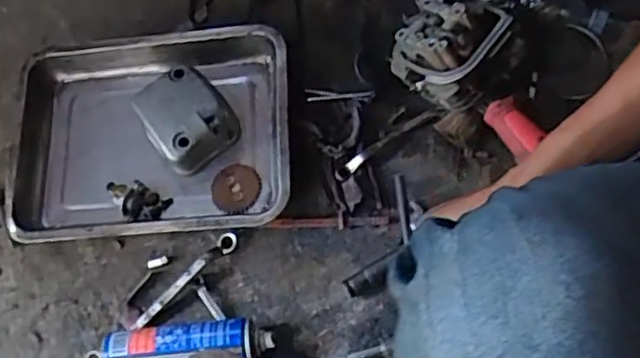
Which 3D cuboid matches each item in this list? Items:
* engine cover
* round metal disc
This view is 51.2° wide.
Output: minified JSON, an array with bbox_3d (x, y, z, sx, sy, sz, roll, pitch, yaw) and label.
[{"bbox_3d":[-0.169,-0.078,0.833,0.102,0.057,0.114,-37,68,-16],"label":"engine cover"},{"bbox_3d":[-0.104,0.011,0.822,0.061,0.006,0.064,-4,71,13],"label":"round metal disc"}]

